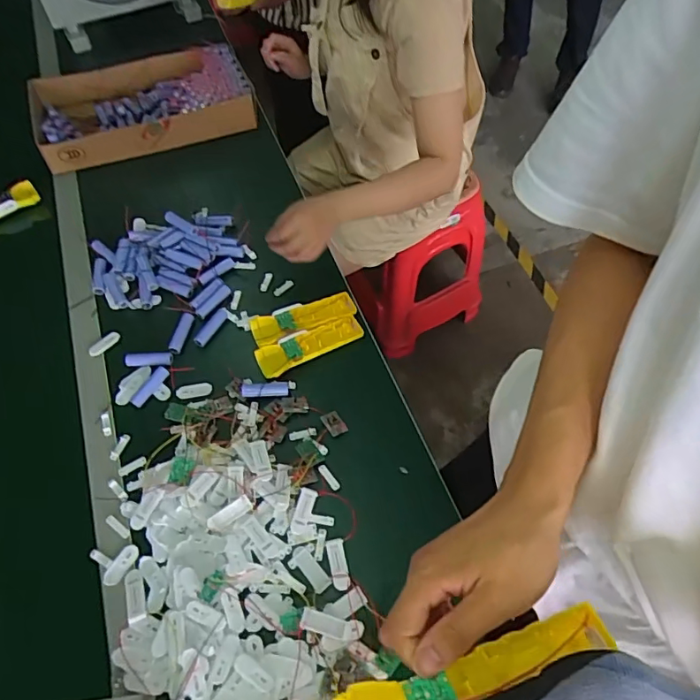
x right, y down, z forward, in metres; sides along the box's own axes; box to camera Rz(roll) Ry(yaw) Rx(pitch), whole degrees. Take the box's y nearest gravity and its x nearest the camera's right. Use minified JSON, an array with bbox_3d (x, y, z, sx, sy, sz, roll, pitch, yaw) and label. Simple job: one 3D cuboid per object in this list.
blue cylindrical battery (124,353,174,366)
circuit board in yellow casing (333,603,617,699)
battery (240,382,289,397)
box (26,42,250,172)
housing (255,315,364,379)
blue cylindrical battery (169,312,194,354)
[{"bbox_3d":[-0.296,0.012,0.765,0.066,0.017,0.017,-4,59,0],"label":"blue cylindrical battery"},{"bbox_3d":[0.071,0.186,0.292,0.161,0.028,0.042,-13,58,-20],"label":"circuit board in yellow casing"},{"bbox_3d":[-0.122,0.056,0.736,0.067,0.015,0.022,-4,59,0],"label":"battery"},{"bbox_3d":[-0.390,-0.466,0.989,0.392,0.112,0.185,-16,60,-7],"label":"box"},{"bbox_3d":[-0.059,-0.008,0.773,0.160,0.021,0.048,-24,61,-11],"label":"housing"},{"bbox_3d":[-0.259,-0.026,0.793,0.019,0.019,0.071,11,60,9],"label":"blue cylindrical battery"}]

